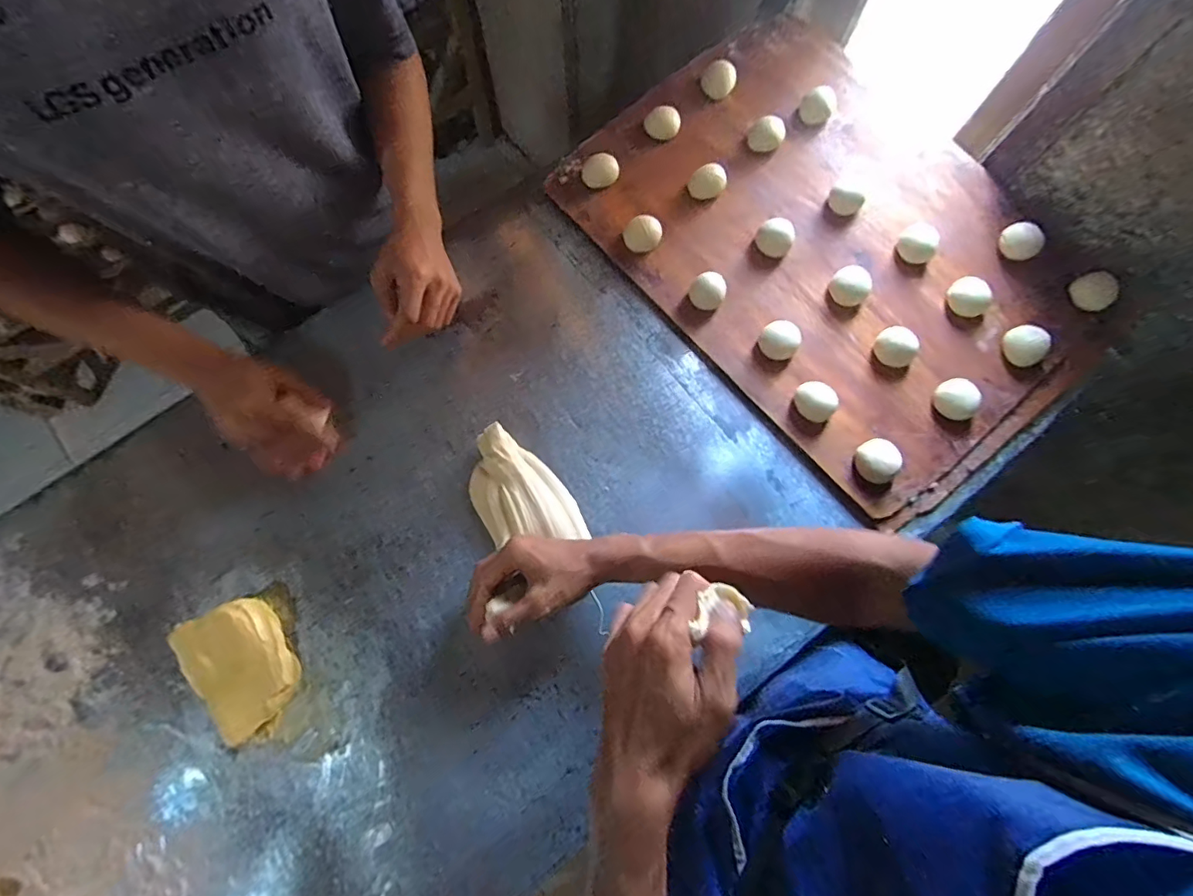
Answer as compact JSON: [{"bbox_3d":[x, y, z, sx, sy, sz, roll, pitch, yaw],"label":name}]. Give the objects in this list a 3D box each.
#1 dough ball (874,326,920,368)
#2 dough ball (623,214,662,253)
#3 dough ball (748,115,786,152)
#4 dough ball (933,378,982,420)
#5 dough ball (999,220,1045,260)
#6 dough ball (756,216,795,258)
[{"bbox_3d":[0.328,-0.110,0.572,0.036,0.025,0.043,-40,80,-7],"label":"dough ball"},{"bbox_3d":[0.054,-0.250,0.609,0.042,0.024,0.038,9,78,3],"label":"dough ball"},{"bbox_3d":[0.207,-0.381,0.636,0.040,0.028,0.035,19,78,5],"label":"dough ball"},{"bbox_3d":[0.385,-0.051,0.559,0.039,0.025,0.042,0,77,1],"label":"dough ball"},{"bbox_3d":[0.493,-0.240,0.603,0.035,0.029,0.043,-40,80,-7],"label":"dough ball"},{"bbox_3d":[0.208,-0.244,0.608,0.041,0.024,0.040,0,77,1],"label":"dough ball"}]

